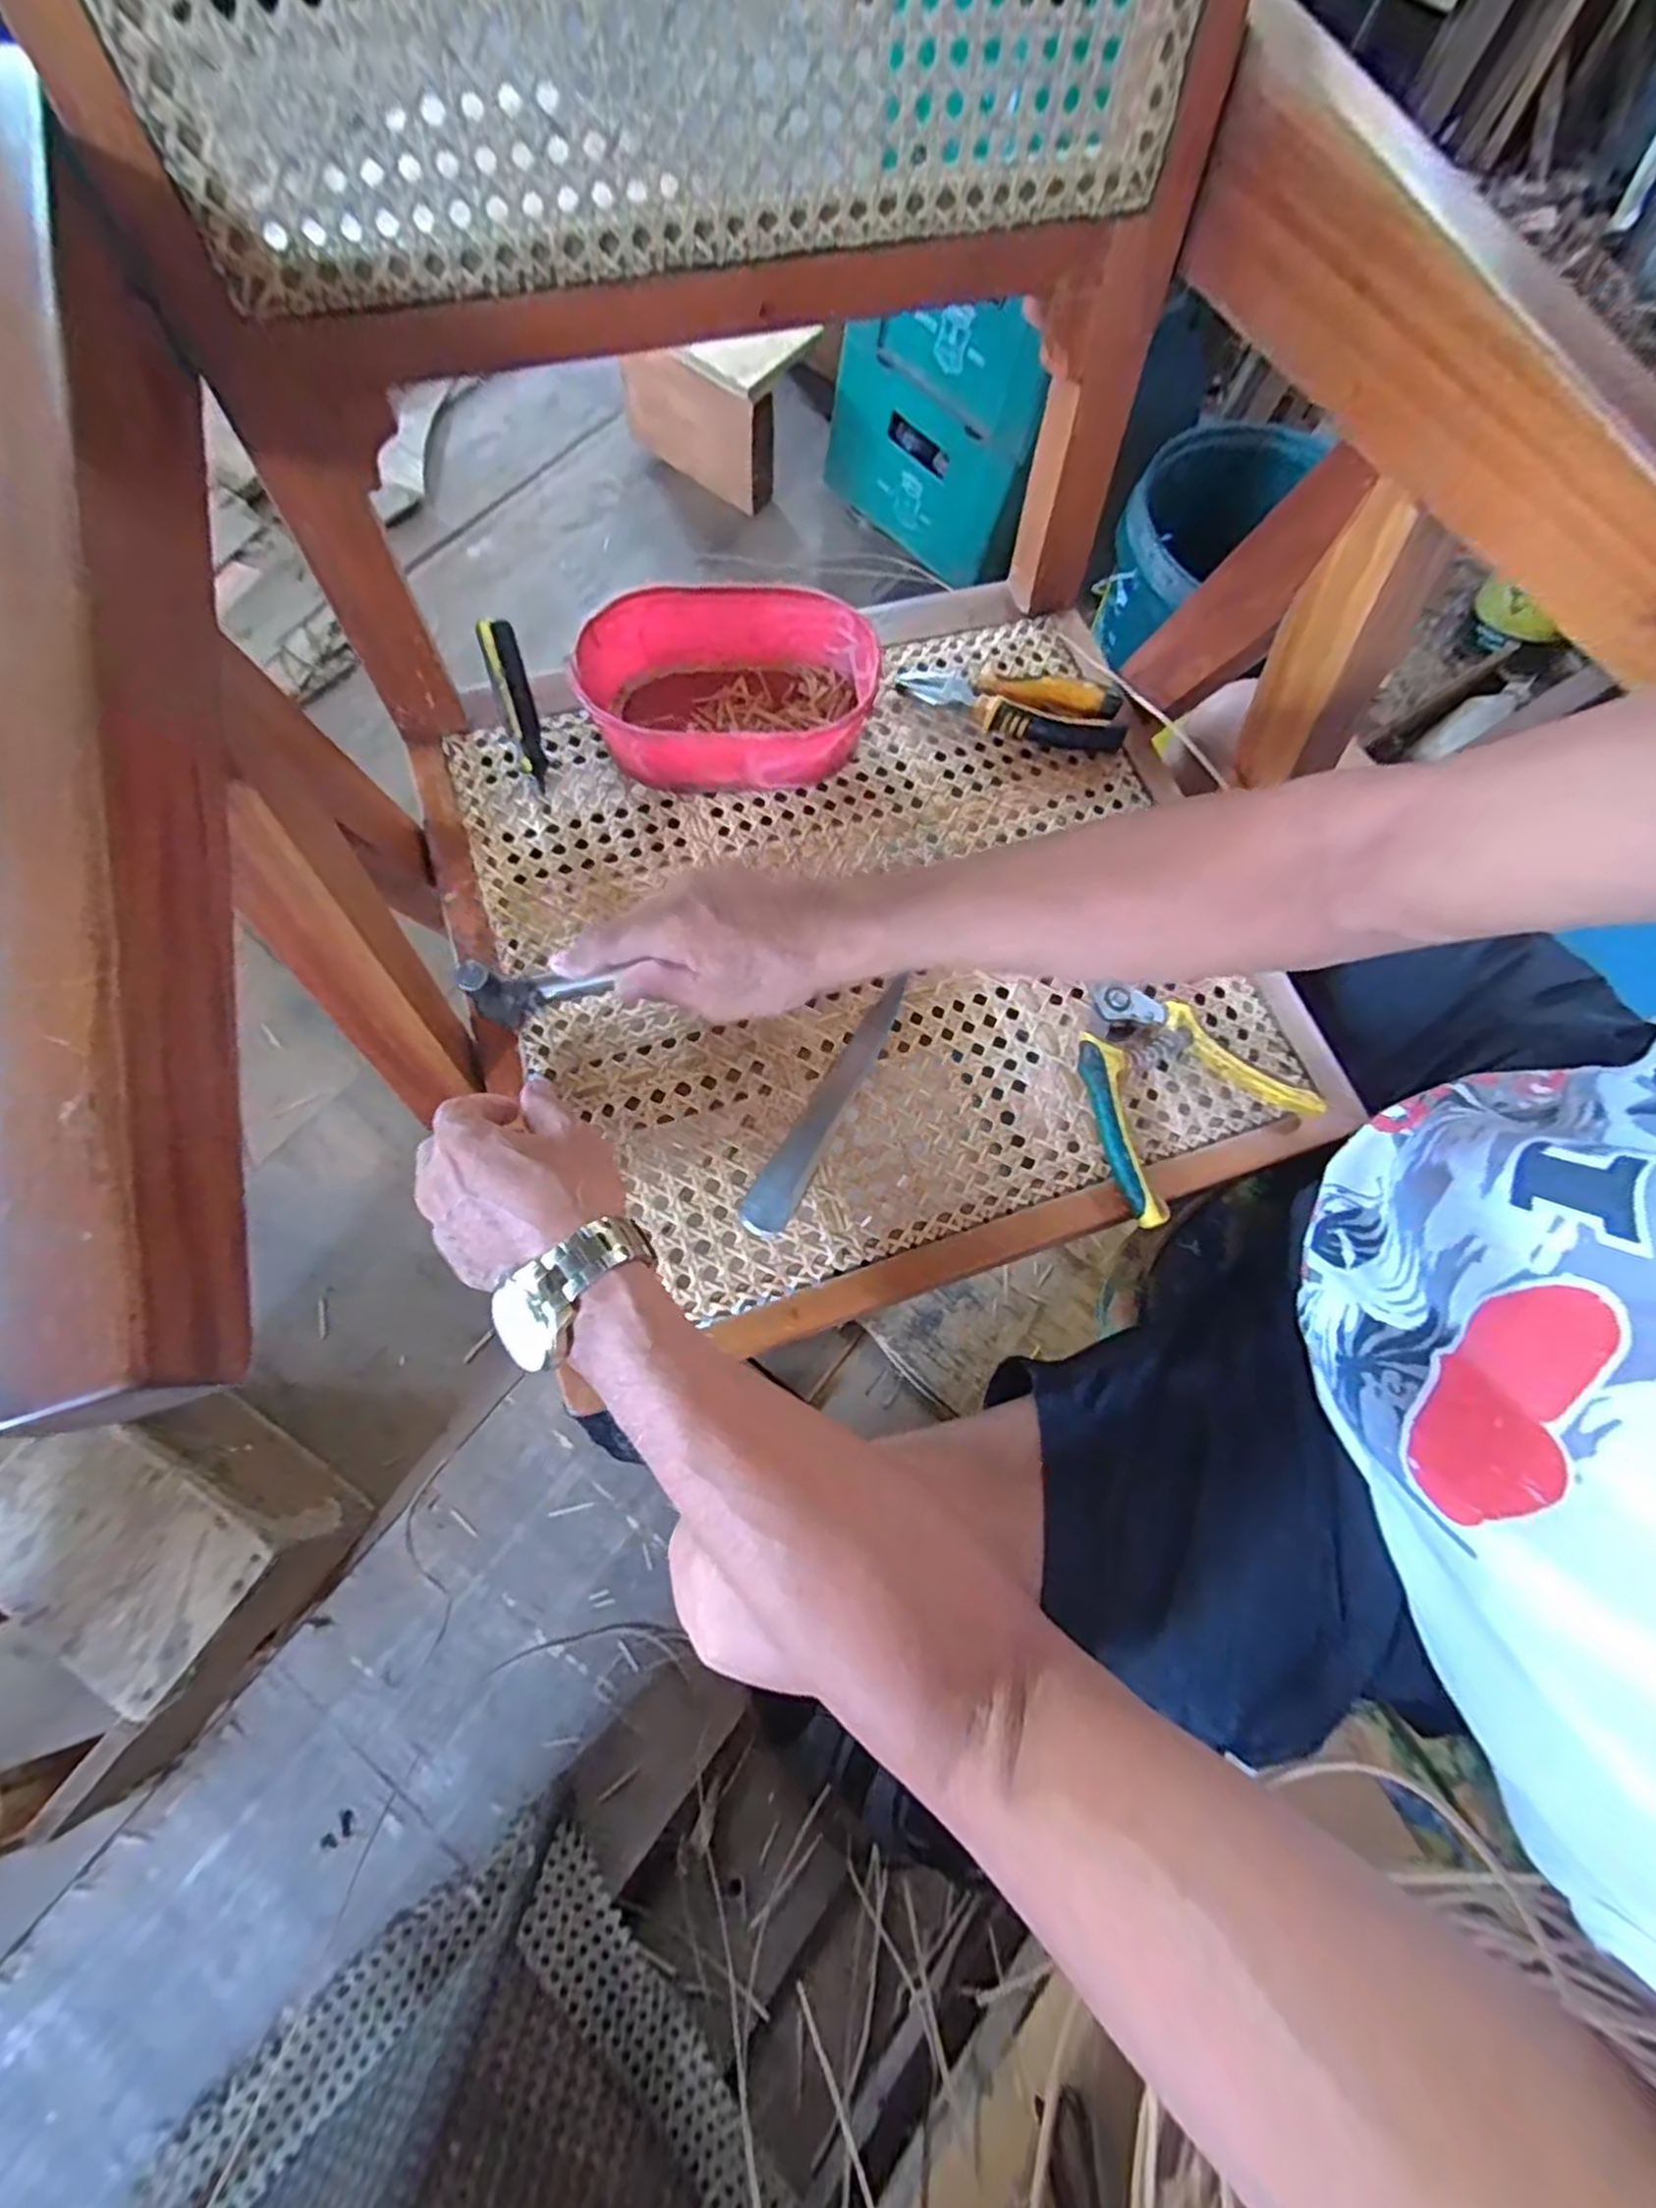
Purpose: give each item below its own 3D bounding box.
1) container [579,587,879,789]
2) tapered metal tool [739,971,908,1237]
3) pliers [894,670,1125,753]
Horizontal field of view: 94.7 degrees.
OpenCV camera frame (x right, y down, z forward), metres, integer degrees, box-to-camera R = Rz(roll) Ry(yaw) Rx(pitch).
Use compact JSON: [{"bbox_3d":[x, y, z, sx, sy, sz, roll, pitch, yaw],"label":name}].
[{"bbox_3d":[-0.066,-0.277,0.513,0.187,0.059,0.121,-2,73,-3],"label":"container"},{"bbox_3d":[0.004,-0.002,0.465,0.026,0.004,0.182,30,74,7],"label":"tapered metal tool"},{"bbox_3d":[0.134,-0.290,0.550,0.159,0.020,0.049,10,73,1],"label":"pliers"}]

